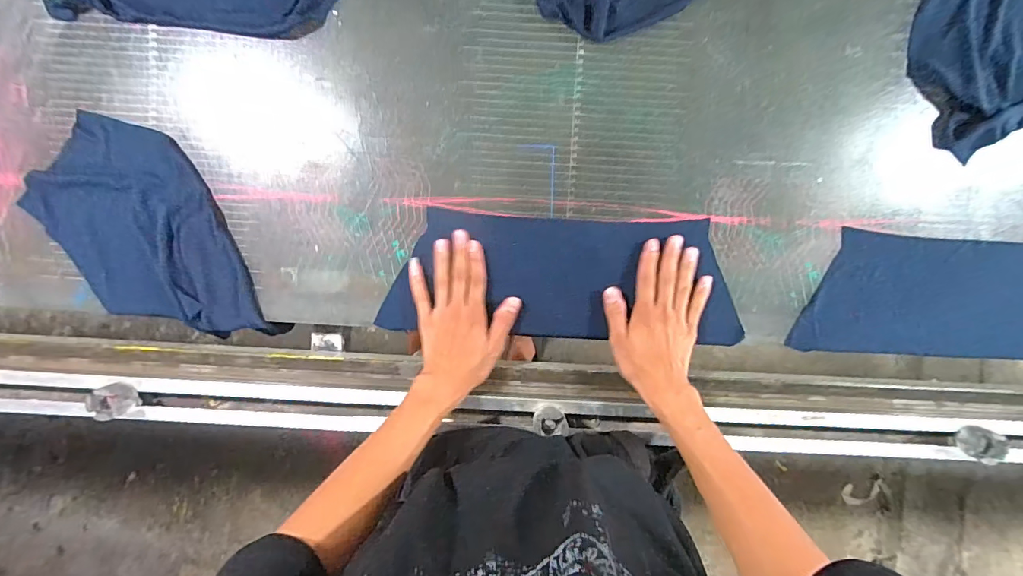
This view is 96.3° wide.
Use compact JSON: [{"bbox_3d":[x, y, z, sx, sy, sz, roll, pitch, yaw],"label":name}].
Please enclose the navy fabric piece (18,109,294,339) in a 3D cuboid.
[{"bbox_3d":[-0.431,-0.051,0.555,0.186,0.017,0.321,-37,92,2],"label":"navy fabric piece"}]

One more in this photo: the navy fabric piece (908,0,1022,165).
[{"bbox_3d":[0.563,-0.286,0.525,0.205,0.024,0.214,-27,92,2],"label":"navy fabric piece"}]

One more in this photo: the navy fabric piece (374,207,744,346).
[{"bbox_3d":[0.063,-0.014,0.557,0.423,0.011,0.145,2,91,0],"label":"navy fabric piece"}]

